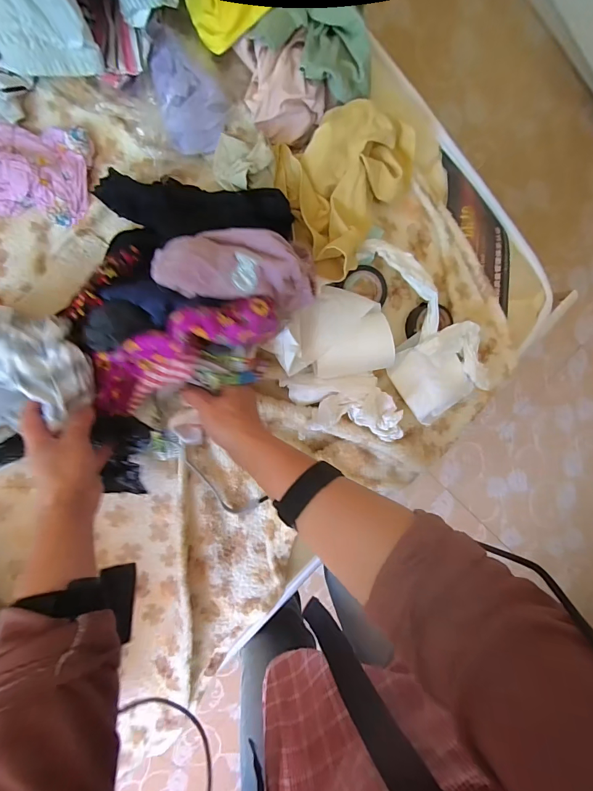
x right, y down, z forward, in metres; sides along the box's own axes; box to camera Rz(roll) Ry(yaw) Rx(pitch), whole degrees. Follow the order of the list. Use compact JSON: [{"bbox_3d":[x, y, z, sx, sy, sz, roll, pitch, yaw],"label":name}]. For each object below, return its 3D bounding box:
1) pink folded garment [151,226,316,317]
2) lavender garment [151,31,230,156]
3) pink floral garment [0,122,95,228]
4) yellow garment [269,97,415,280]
[{"bbox_3d":[-0.057,-0.130,0.396,0.175,0.051,0.083,1,98,-18],"label":"pink folded garment"},{"bbox_3d":[-0.124,-0.343,0.430,0.079,0.036,0.103,-12,101,-6],"label":"lavender garment"},{"bbox_3d":[-0.321,-0.266,0.442,0.139,0.027,0.104,3,99,-9],"label":"pink floral garment"},{"bbox_3d":[0.072,-0.257,0.455,0.188,0.055,0.160,-36,102,-1],"label":"yellow garment"}]

